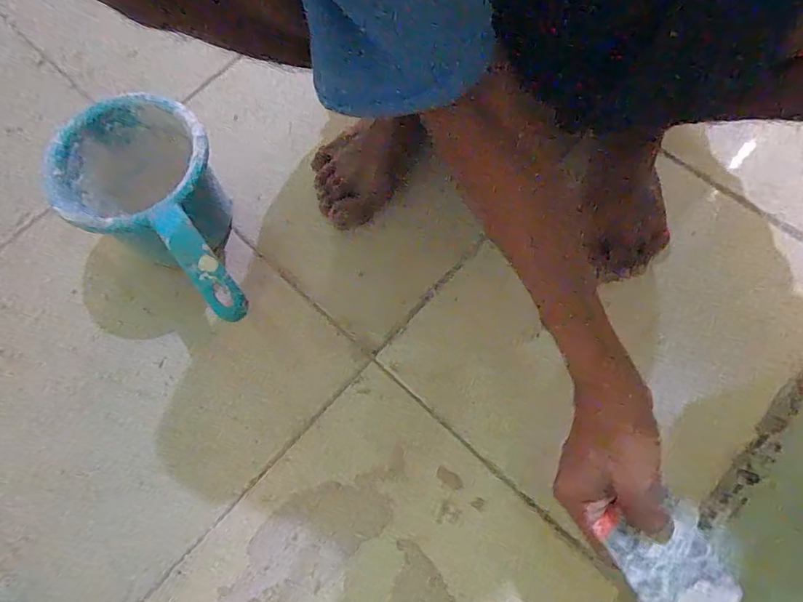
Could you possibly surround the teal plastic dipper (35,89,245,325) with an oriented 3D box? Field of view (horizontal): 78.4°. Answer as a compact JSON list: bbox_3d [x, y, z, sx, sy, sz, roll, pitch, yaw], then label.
[{"bbox_3d":[-0.218,-0.075,0.477,0.133,0.139,0.264,-37,74,-10],"label":"teal plastic dipper"}]

